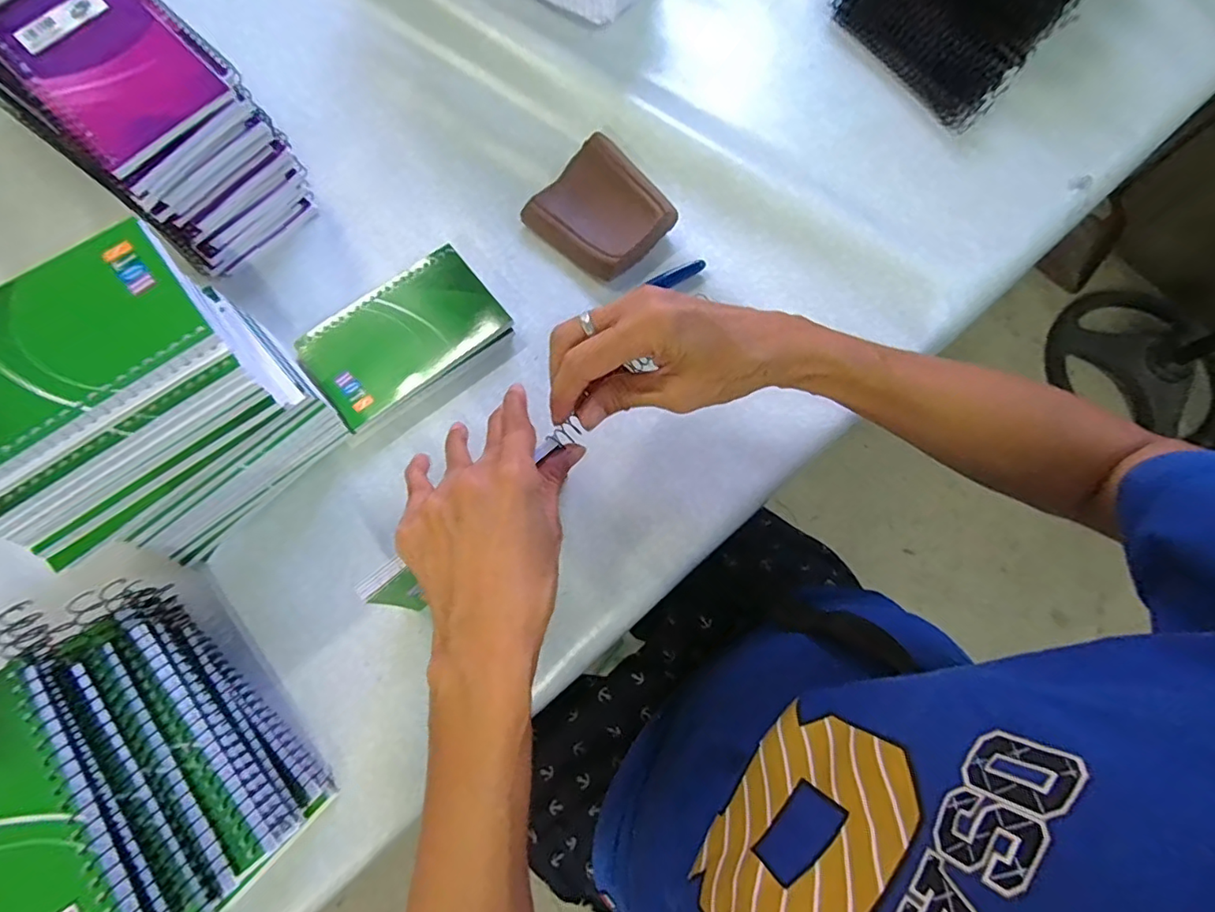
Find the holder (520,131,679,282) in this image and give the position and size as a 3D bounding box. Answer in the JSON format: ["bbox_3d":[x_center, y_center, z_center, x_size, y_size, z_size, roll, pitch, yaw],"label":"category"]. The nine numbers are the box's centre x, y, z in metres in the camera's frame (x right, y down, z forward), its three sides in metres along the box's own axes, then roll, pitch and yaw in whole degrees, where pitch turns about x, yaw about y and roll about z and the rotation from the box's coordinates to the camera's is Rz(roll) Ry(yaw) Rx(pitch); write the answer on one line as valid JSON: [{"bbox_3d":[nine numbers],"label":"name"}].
[{"bbox_3d":[-0.003,-0.182,0.422,0.090,0.023,0.086,43,78,9],"label":"holder"}]

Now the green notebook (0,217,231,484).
[{"bbox_3d":[-0.250,-0.046,0.251,0.131,0.009,0.088,-38,80,-11],"label":"green notebook"}]

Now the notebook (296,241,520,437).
[{"bbox_3d":[-0.141,-0.083,0.397,0.131,0.020,0.081,-37,79,-10],"label":"notebook"}]

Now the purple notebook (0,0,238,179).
[{"bbox_3d":[-0.287,-0.226,0.322,0.081,0.007,0.140,-44,81,-11],"label":"purple notebook"}]

